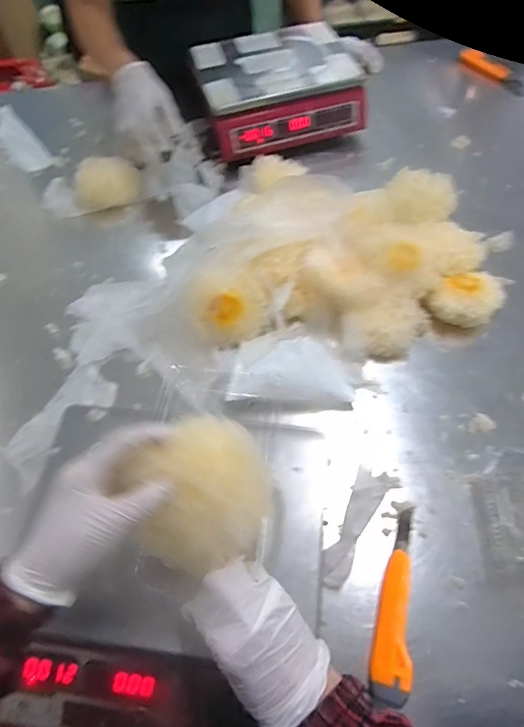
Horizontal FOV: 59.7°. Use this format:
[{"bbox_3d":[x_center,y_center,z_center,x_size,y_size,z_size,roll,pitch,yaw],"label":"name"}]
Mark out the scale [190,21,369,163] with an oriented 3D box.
[{"bbox_3d":[0.026,-0.542,0.921,0.300,0.115,0.245,-15,59,-7],"label":"scale"}]

